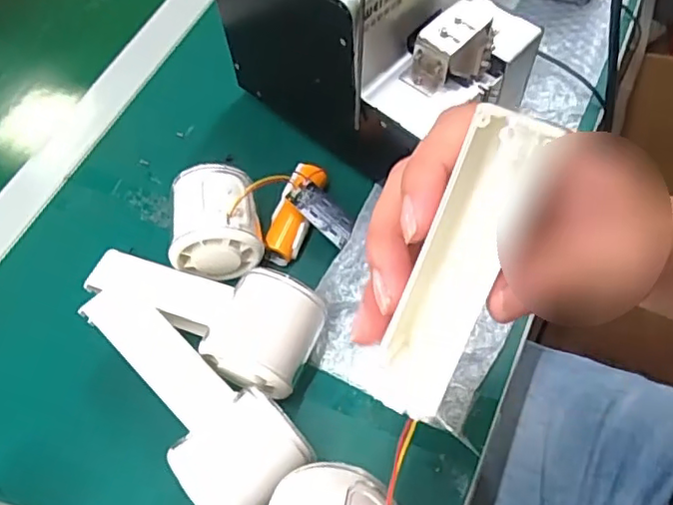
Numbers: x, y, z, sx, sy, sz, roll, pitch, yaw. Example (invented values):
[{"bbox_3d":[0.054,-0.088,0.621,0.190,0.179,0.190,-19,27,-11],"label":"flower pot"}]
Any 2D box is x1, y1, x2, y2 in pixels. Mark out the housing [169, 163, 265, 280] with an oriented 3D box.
[{"bbox_3d":[-0.079,-0.017,0.400,0.059,0.053,0.064,-13,60,-1],"label":"housing"}]

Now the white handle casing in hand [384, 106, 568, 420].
[{"bbox_3d":[0.041,0.002,0.203,0.028,0.101,0.038,22,22,12],"label":"white handle casing in hand"}]

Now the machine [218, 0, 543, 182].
[{"bbox_3d":[0.029,-0.155,0.409,0.181,0.147,0.126,37,70,23],"label":"machine"}]

